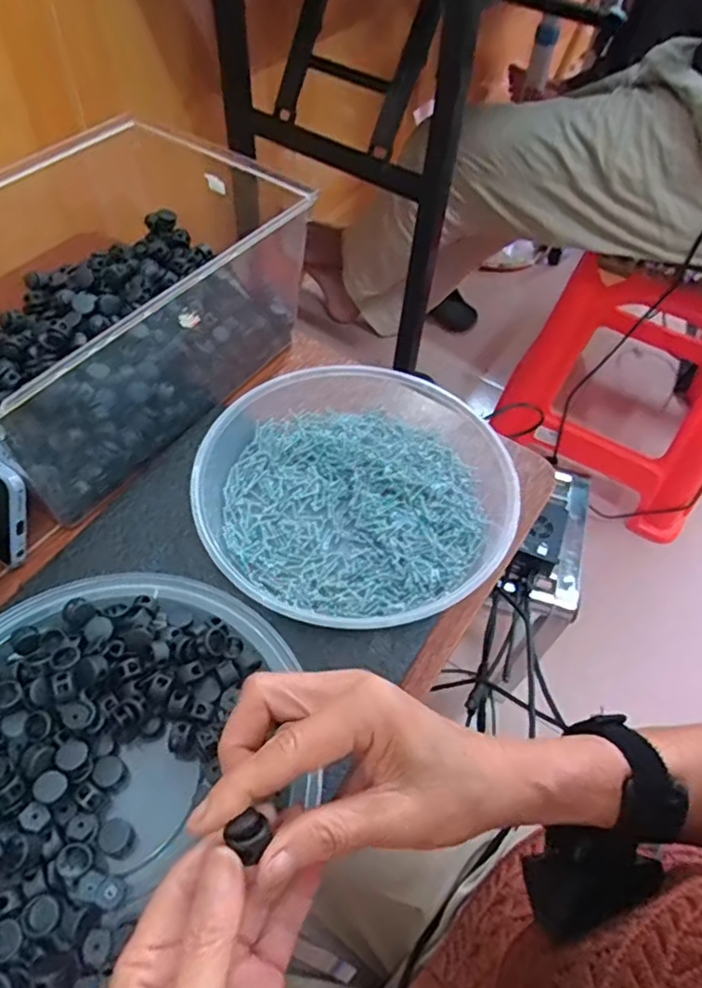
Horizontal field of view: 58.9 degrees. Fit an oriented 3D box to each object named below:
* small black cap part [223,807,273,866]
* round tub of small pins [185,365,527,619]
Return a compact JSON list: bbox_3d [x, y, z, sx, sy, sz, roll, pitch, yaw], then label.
[{"bbox_3d":[-0.037,0.125,0.228,0.014,0.007,0.015,-36,65,-25],"label":"small black cap part"},{"bbox_3d":[0.011,-0.013,0.474,0.218,0.059,0.236,2,55,-3],"label":"round tub of small pins"}]

